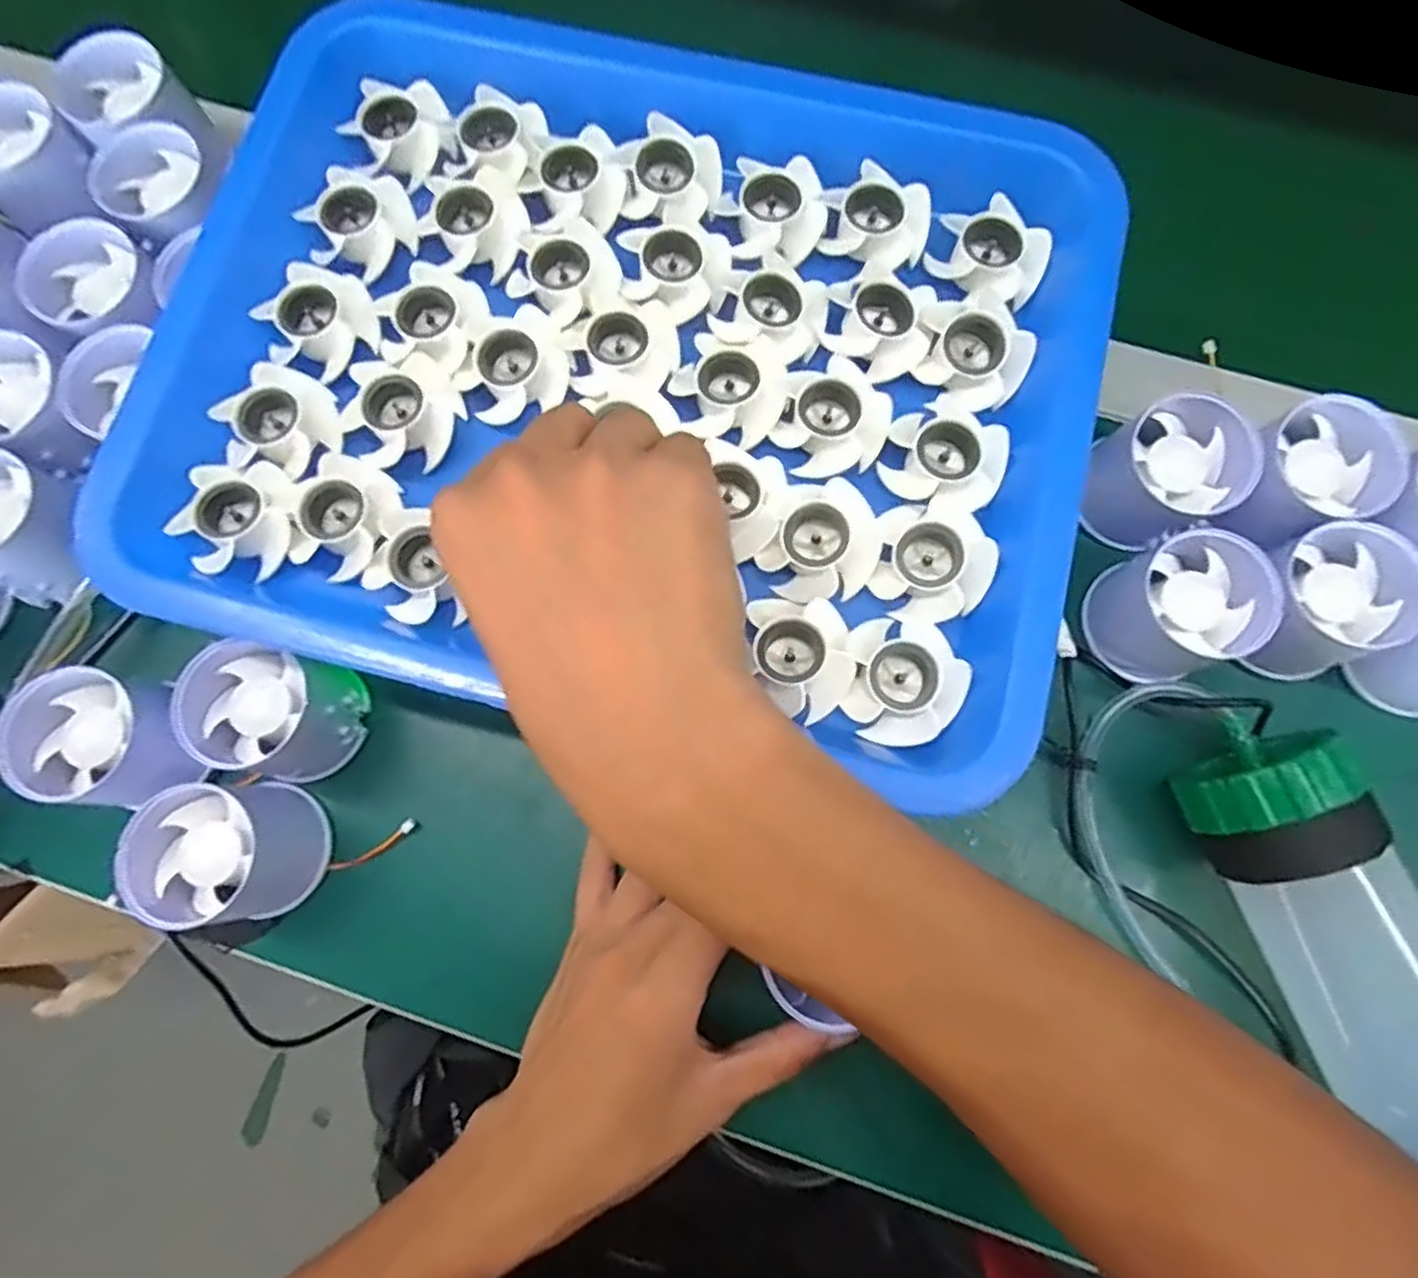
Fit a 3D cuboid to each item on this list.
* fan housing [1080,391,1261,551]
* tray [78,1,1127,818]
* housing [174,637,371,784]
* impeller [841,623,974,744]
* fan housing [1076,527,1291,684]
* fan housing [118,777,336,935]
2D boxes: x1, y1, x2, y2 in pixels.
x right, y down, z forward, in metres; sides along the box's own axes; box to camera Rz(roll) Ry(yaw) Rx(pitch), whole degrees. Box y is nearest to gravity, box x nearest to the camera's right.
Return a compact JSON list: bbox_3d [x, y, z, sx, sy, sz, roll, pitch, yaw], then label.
[{"bbox_3d":[0.193,-0.070,0.324,0.052,0.043,0.052,-17,77,-3],"label":"fan housing"},{"bbox_3d":[-0.030,-0.102,0.298,0.324,0.056,0.265,13,77,4],"label":"tray"},{"bbox_3d":[-0.179,0.031,0.314,0.053,0.048,0.050,0,77,1],"label":"housing"},{"bbox_3d":[0.067,0.014,0.260,0.040,0.012,0.041,0,77,1],"label":"impeller"},{"bbox_3d":[0.193,-0.012,0.314,0.051,0.051,0.051,0,77,1],"label":"fan housing"},{"bbox_3d":[-0.192,0.086,0.304,0.054,0.047,0.053,0,77,1],"label":"fan housing"}]

